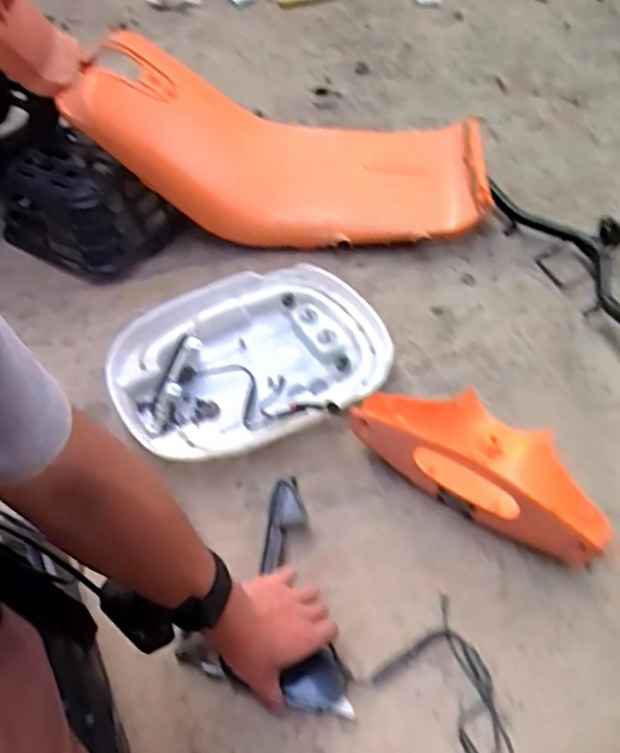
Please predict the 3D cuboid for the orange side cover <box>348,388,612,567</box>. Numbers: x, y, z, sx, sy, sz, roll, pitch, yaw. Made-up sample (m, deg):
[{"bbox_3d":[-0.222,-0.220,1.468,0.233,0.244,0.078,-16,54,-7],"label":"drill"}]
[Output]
[{"bbox_3d":[0.205,0.082,0.738,0.290,0.103,0.145,30,60,21],"label":"orange side cover"}]

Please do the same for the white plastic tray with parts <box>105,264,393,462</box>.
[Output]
[{"bbox_3d":[-0.078,-0.024,0.839,0.349,0.069,0.252,-17,55,-10],"label":"white plastic tray with parts"}]

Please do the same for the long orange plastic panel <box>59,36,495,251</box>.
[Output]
[{"bbox_3d":[-0.046,-0.347,0.976,0.599,0.170,0.254,10,52,-9],"label":"long orange plastic panel"}]

